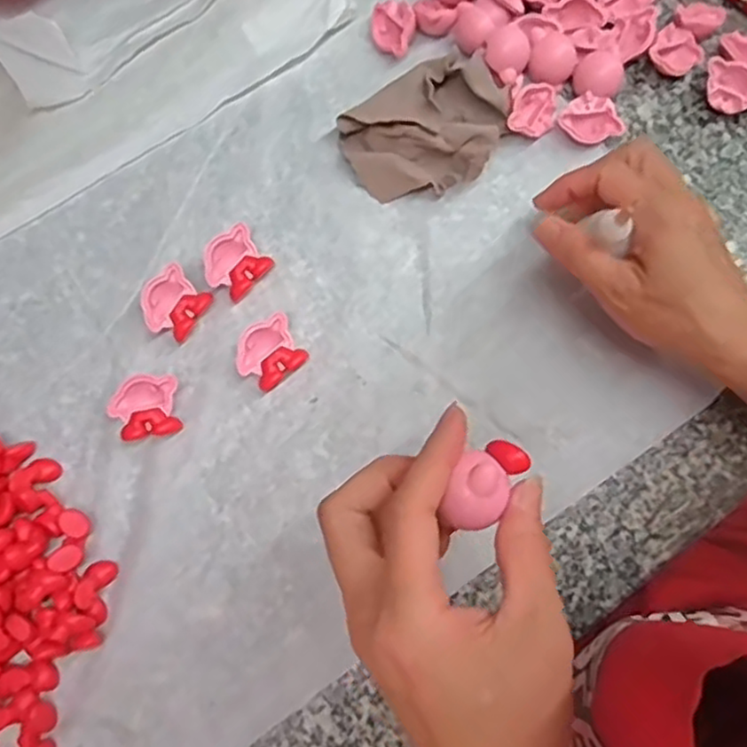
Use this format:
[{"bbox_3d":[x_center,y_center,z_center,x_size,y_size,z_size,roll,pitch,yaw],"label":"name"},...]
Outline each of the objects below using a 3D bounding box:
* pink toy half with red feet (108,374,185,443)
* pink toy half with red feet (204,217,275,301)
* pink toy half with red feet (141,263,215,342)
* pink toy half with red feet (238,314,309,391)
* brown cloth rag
[{"bbox_3d":[-0.123,0.019,0.371,0.034,0.017,0.033,-5,77,-1],"label":"pink toy half with red feet"},{"bbox_3d":[-0.078,-0.062,0.388,0.034,0.014,0.032,-38,80,-8],"label":"pink toy half with red feet"},{"bbox_3d":[-0.112,-0.039,0.383,0.032,0.018,0.035,29,79,6],"label":"pink toy half with red feet"},{"bbox_3d":[-0.057,-0.011,0.377,0.035,0.016,0.032,-31,79,-7],"label":"pink toy half with red feet"},{"bbox_3d":[0.031,-0.146,0.400,0.096,0.026,0.080,-6,77,-1],"label":"brown cloth rag"}]

